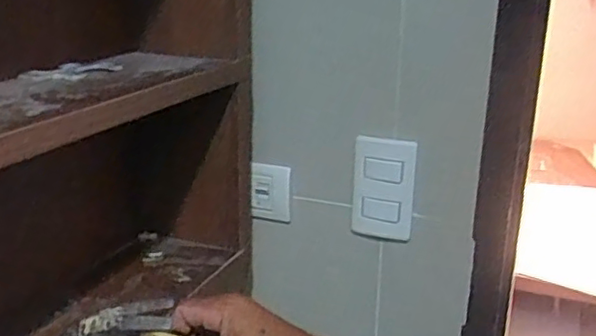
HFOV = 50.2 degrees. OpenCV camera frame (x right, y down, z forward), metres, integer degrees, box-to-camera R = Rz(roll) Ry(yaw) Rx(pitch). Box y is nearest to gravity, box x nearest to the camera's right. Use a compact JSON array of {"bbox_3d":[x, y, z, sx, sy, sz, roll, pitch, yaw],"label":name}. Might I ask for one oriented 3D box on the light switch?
[{"bbox_3d":[0.094,0.023,0.702,0.068,0.118,0.017,5,19,14],"label":"light switch"}]

